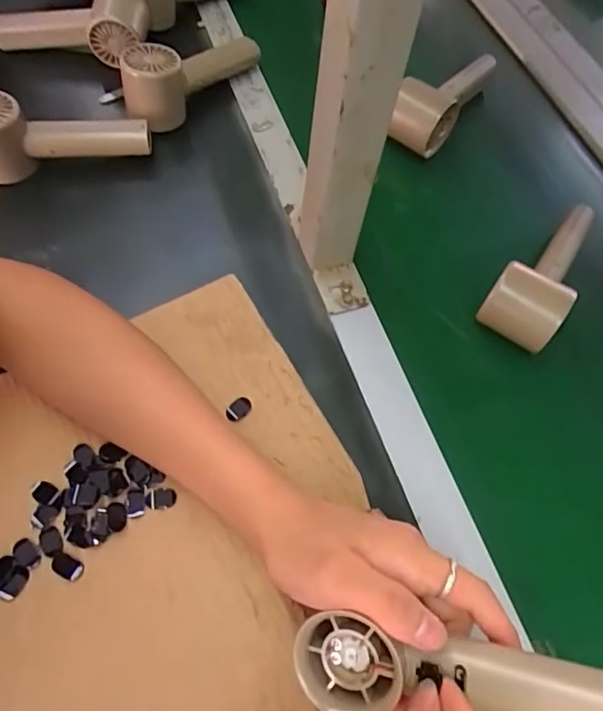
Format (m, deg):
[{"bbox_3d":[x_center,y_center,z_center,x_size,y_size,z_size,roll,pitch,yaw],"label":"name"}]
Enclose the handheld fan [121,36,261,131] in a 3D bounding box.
[{"bbox_3d":[-0.117,-0.301,0.564,0.060,0.076,0.163,37,67,14],"label":"handheld fan"}]

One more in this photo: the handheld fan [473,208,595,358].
[{"bbox_3d":[0.214,-0.076,0.455,0.058,0.061,0.153,34,66,13],"label":"handheld fan"}]

